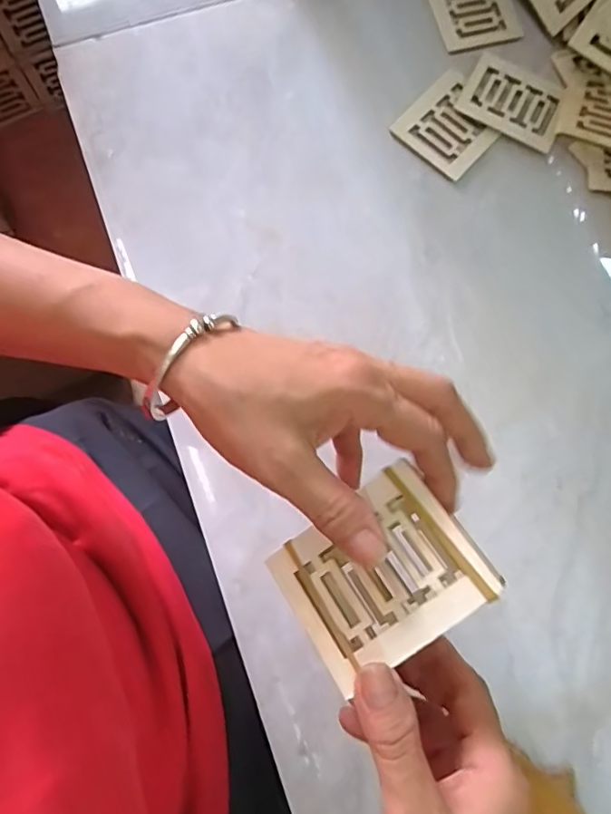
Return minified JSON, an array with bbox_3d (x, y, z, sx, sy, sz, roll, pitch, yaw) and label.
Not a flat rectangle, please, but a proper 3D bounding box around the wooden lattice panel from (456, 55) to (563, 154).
[{"bbox_3d":[0.162,-0.239,0.430,0.077,0.007,0.061,23,79,4],"label":"wooden lattice panel"}]

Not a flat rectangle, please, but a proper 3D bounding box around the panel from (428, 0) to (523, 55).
[{"bbox_3d":[0.136,-0.329,0.452,0.067,0.006,0.077,-15,79,-4],"label":"panel"}]

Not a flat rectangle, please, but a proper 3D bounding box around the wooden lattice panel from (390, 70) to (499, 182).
[{"bbox_3d":[0.114,-0.220,0.427,0.066,0.004,0.070,42,81,7],"label":"wooden lattice panel"}]

